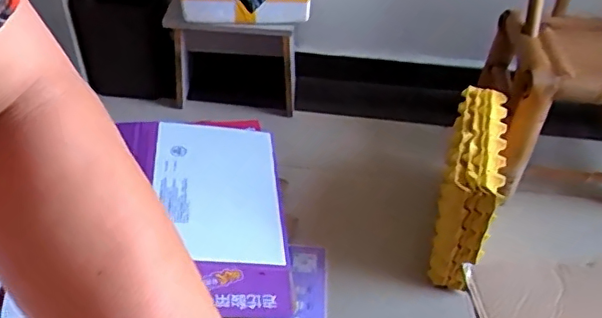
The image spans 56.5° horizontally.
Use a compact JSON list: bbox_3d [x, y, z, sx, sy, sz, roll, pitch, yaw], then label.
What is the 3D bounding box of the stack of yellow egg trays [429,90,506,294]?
[{"bbox_3d":[0.326,0.057,1.123,0.102,0.291,0.294,15,45,10],"label":"stack of yellow egg trays"}]

